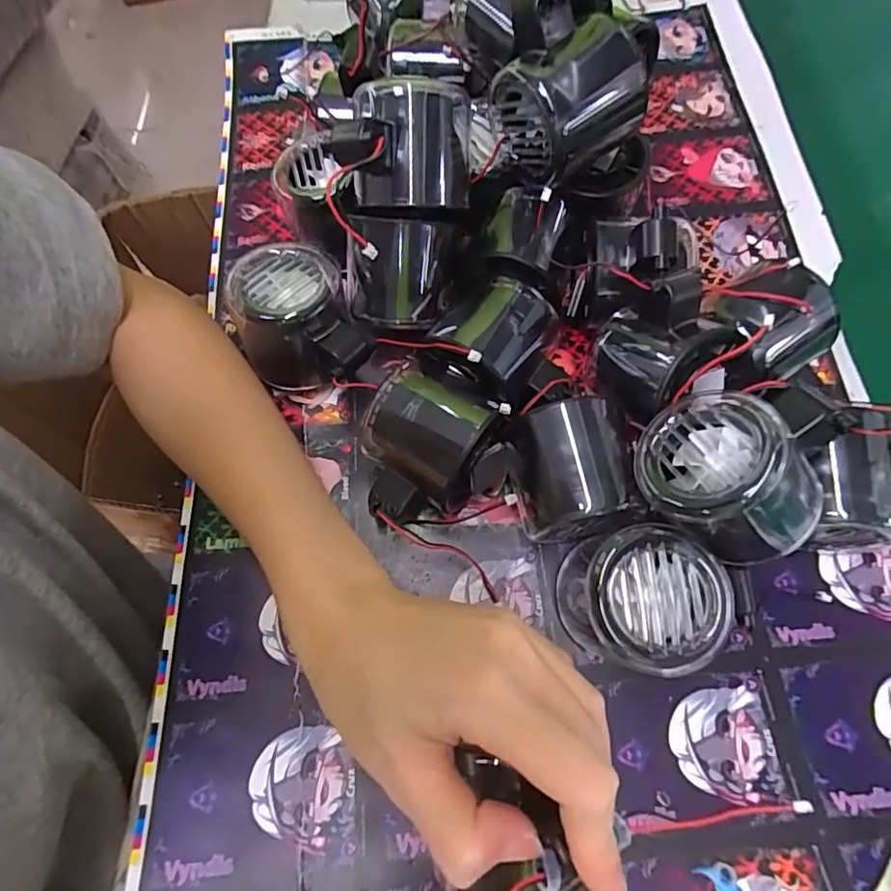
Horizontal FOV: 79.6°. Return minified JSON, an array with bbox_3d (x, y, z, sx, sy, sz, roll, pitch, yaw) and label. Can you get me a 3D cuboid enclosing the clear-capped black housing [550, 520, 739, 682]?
[{"bbox_3d":[0.081,0.067,0.229,0.056,0.058,0.053,0,69,0],"label":"clear-capped black housing"}]

